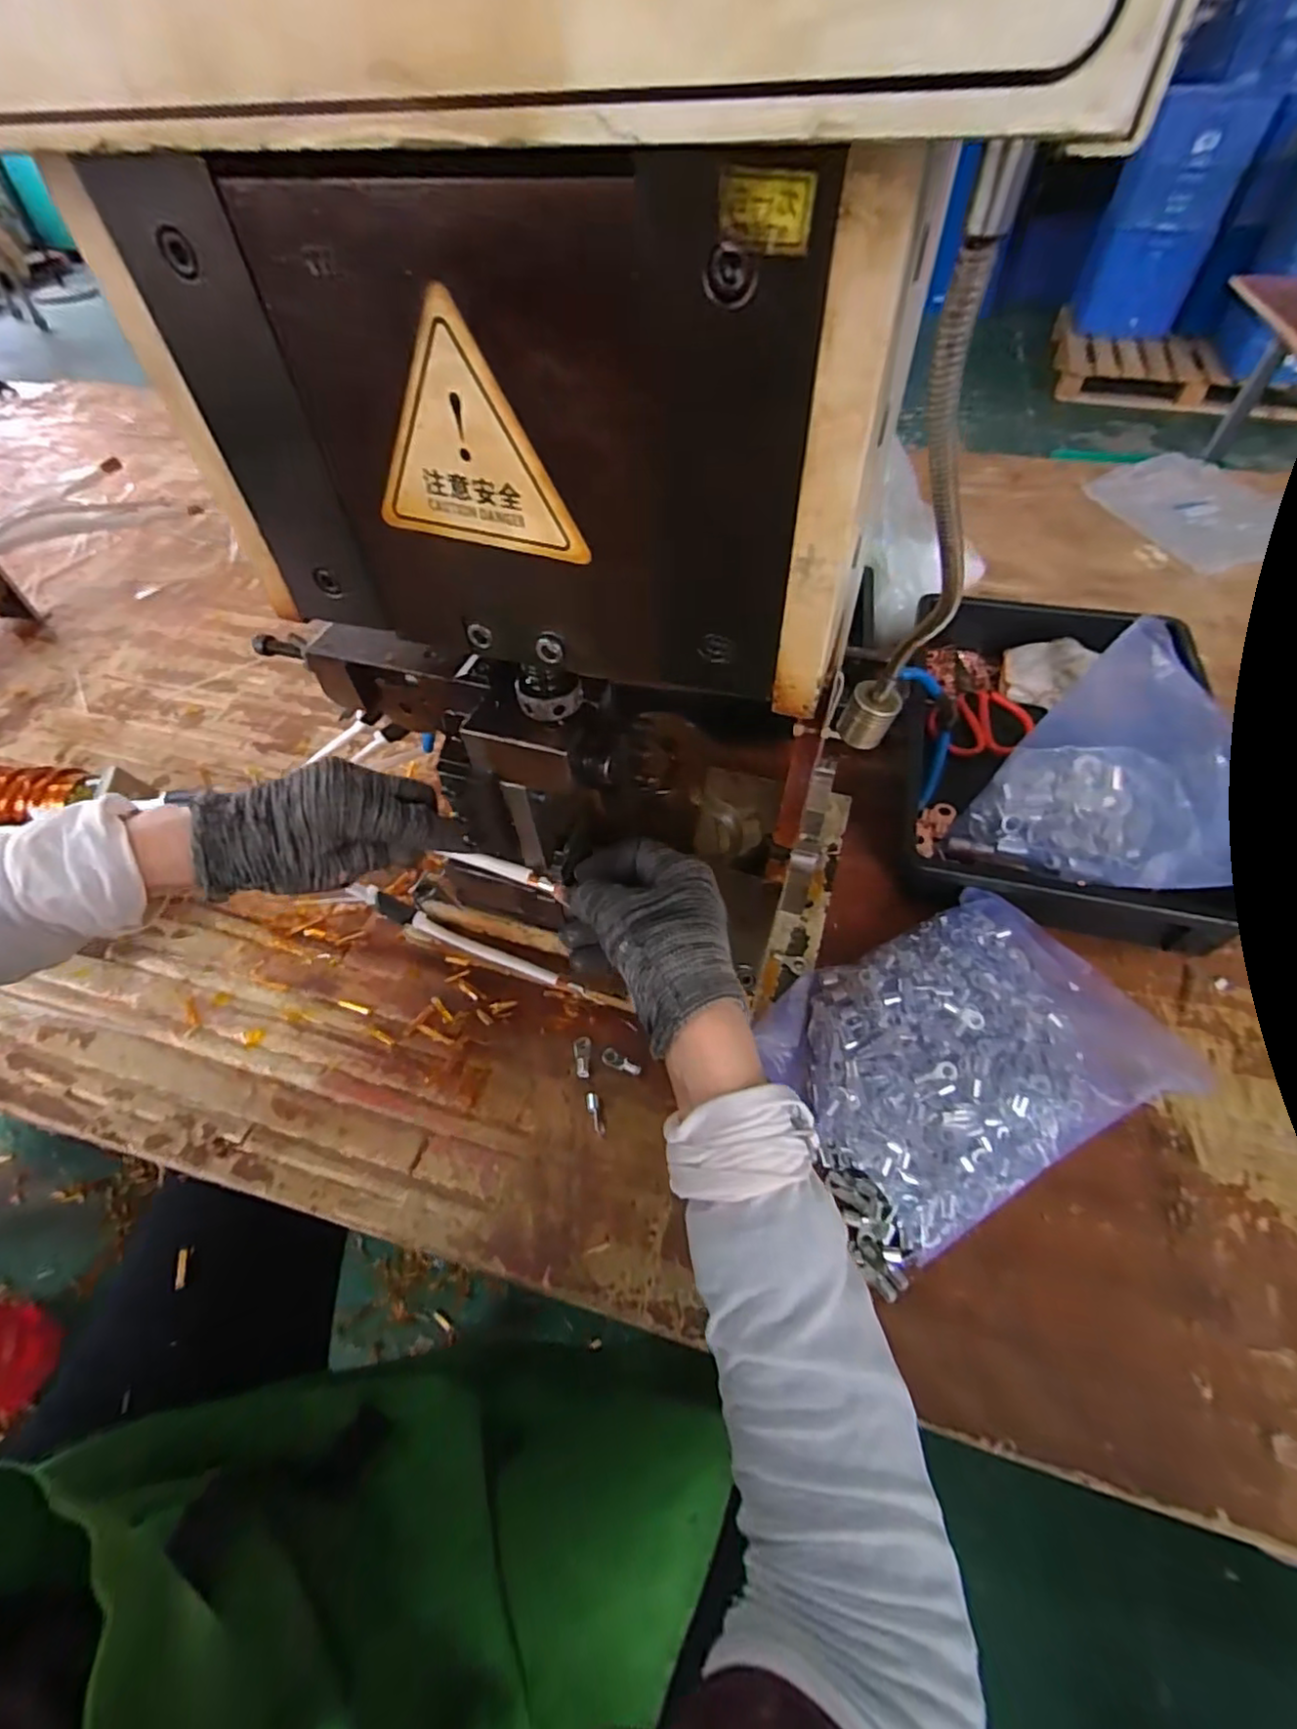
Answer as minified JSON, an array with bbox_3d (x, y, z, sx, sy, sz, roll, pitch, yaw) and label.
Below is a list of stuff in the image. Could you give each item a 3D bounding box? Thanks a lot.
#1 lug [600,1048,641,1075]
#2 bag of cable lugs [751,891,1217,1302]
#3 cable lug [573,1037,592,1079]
[{"bbox_3d":[-0.019,0.138,0.457,0.030,0.004,0.012,20,56,16],"label":"lug"},{"bbox_3d":[0.199,0.124,0.429,0.228,0.038,0.169,-22,55,-14],"label":"bag of cable lugs"},{"bbox_3d":[-0.047,0.136,0.460,0.012,0.007,0.030,-9,53,-4],"label":"cable lug"}]

